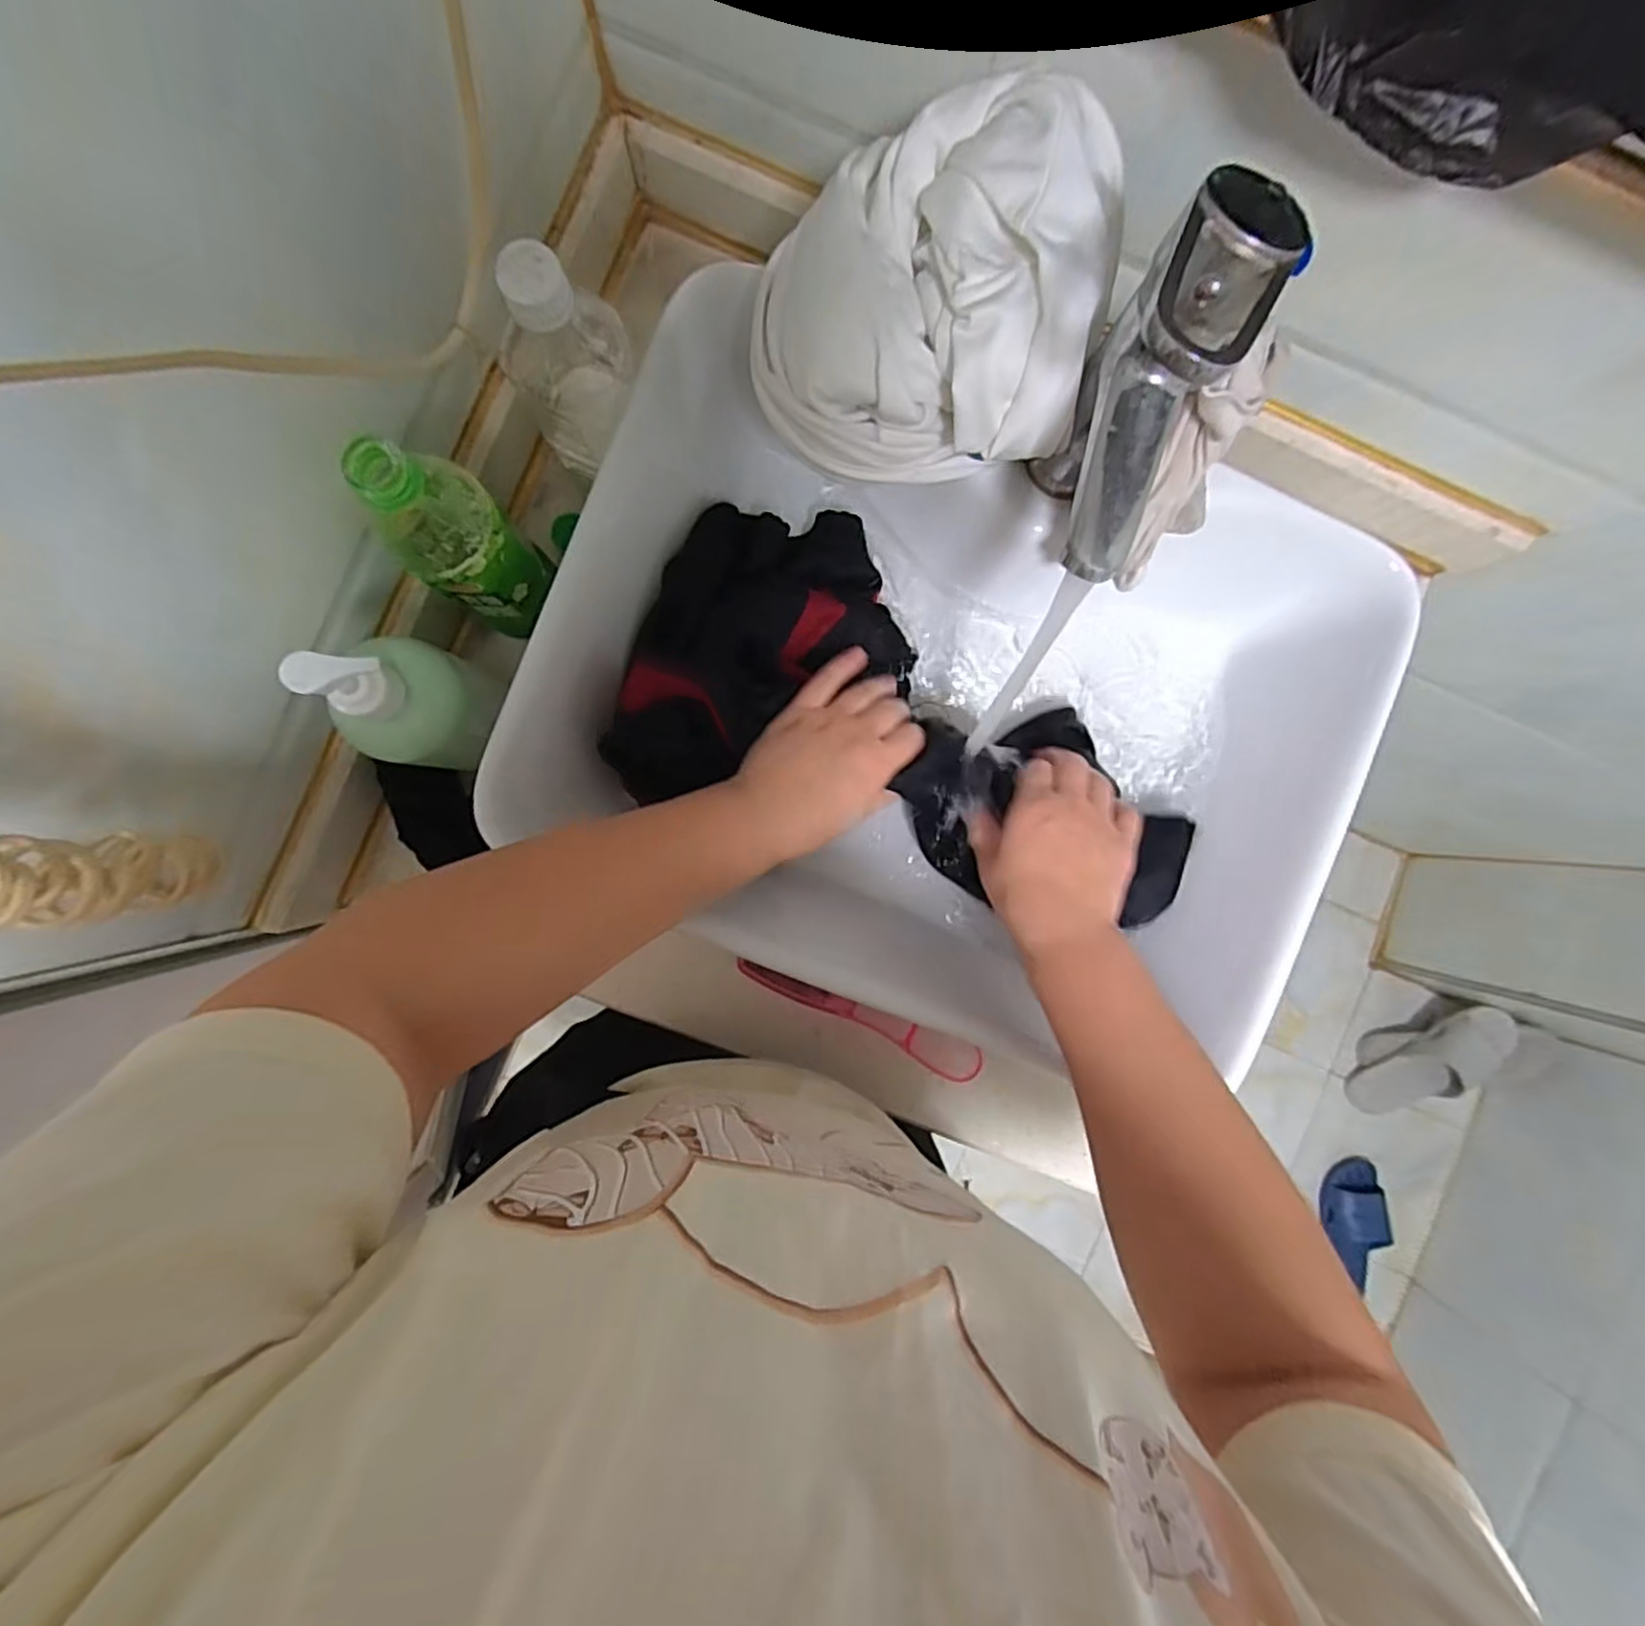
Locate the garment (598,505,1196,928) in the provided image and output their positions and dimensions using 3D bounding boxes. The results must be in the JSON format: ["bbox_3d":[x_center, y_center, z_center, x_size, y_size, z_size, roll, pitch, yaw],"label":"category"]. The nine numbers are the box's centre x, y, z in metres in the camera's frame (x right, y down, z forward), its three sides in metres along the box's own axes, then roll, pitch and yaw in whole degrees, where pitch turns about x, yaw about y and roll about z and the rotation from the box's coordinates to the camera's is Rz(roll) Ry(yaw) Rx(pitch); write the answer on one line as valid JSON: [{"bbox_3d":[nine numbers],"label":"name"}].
[{"bbox_3d":[0.074,-0.068,0.451,0.377,0.091,0.208,16,89,-3],"label":"garment"}]

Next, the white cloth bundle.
[{"bbox_3d":[0.051,-0.256,0.346,0.161,0.090,0.150,12,89,-3],"label":"white cloth bundle"}]

